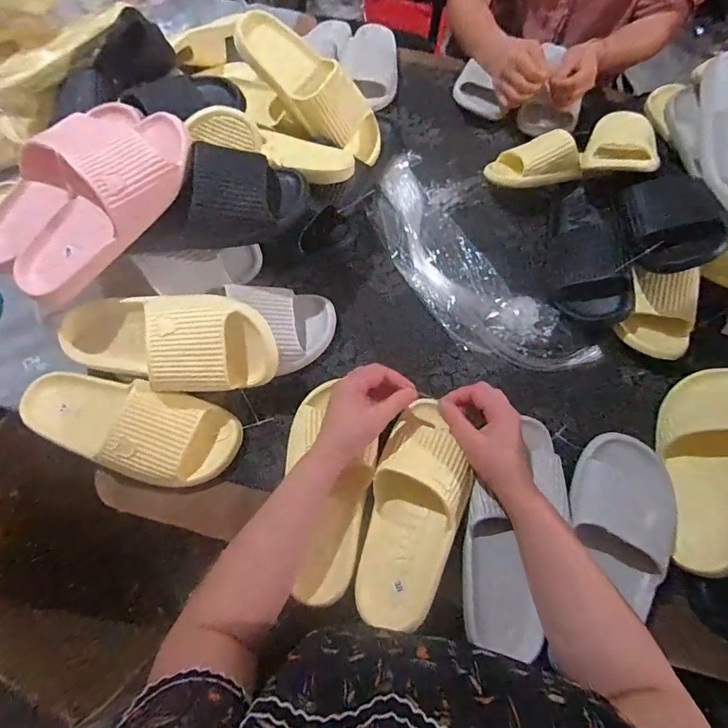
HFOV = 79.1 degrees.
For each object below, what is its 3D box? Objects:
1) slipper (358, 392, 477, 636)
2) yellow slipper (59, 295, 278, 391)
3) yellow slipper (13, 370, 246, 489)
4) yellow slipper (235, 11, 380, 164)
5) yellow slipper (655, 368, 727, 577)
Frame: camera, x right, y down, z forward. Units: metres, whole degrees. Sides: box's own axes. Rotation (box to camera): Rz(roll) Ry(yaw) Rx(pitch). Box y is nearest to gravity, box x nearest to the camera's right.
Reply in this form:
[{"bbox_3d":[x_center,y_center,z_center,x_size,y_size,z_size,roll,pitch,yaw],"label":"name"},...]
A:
[{"bbox_3d":[0.057,0.159,0.486,0.096,0.065,0.234,13,79,4],"label":"slipper"},{"bbox_3d":[-0.230,-0.021,0.513,0.256,0.082,0.107,5,65,1],"label":"yellow slipper"},{"bbox_3d":[-0.279,0.070,0.509,0.257,0.081,0.105,15,65,5],"label":"yellow slipper"},{"bbox_3d":[-0.071,-0.410,0.654,0.256,0.067,0.091,41,68,-11],"label":"yellow slipper"},{"bbox_3d":[0.389,0.112,0.502,0.098,0.053,0.237,-2,63,41],"label":"yellow slipper"}]

